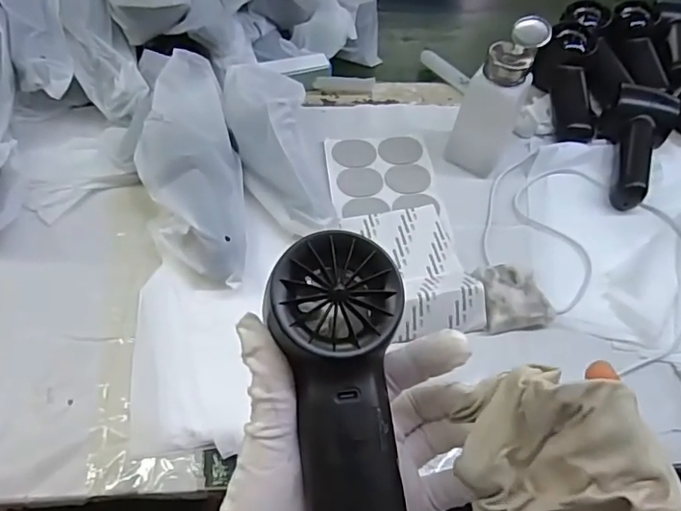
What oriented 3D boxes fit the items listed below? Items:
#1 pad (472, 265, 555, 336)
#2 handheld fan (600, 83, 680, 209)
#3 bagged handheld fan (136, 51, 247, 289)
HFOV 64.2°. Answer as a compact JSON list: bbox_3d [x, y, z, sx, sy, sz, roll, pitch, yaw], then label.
[{"bbox_3d":[0.145,0.035,0.461,0.054,0.017,0.059,-9,55,-10],"label":"pad"},{"bbox_3d":[0.295,-0.105,0.544,0.059,0.049,0.143,15,68,7],"label":"handheld fan"},{"bbox_3d":[-0.133,-0.072,0.483,0.085,0.059,0.214,-10,74,-11],"label":"bagged handheld fan"}]

